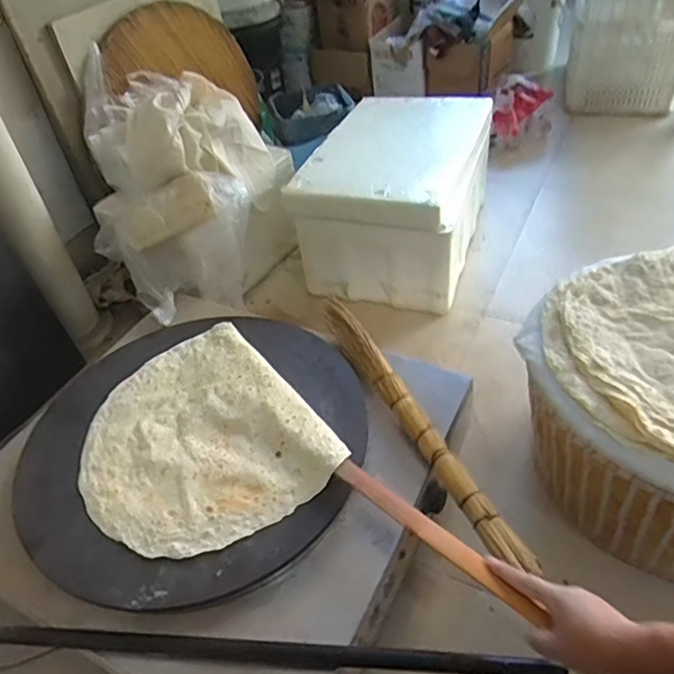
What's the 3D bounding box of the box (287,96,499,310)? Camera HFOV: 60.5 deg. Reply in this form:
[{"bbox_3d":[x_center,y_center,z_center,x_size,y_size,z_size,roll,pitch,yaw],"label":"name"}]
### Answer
[{"bbox_3d":[0.155,-0.355,1.421,0.370,0.270,0.547,10,46,18],"label":"box"}]

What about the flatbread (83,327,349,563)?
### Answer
[{"bbox_3d":[-0.214,0.137,0.849,0.316,0.040,0.387,-29,47,-21],"label":"flatbread"}]

